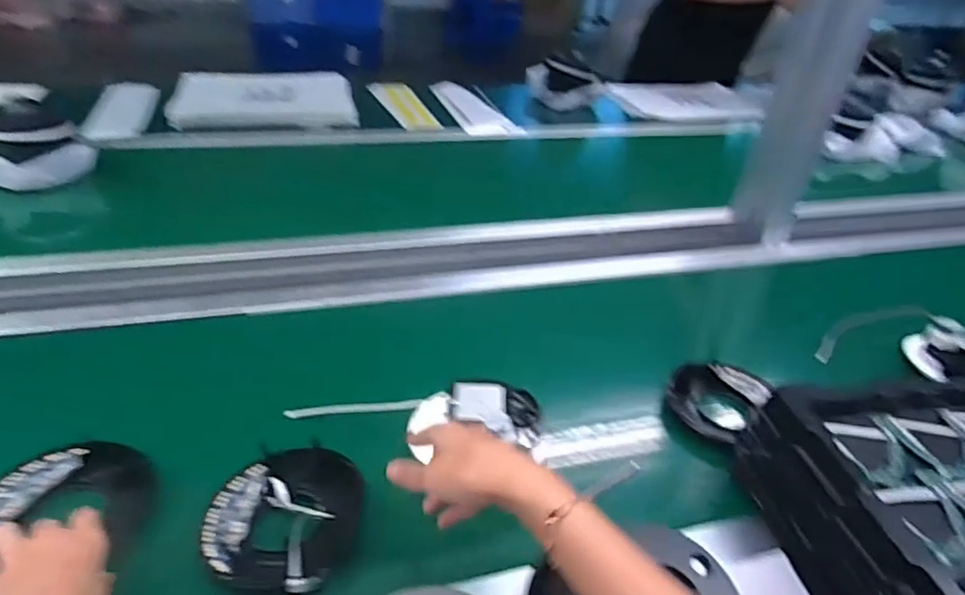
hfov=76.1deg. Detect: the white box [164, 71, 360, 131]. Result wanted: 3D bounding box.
[{"bbox_3d":[-0.491,-0.458,1.392,0.382,0.075,0.226,-7,36,-19],"label":"white box"}]

